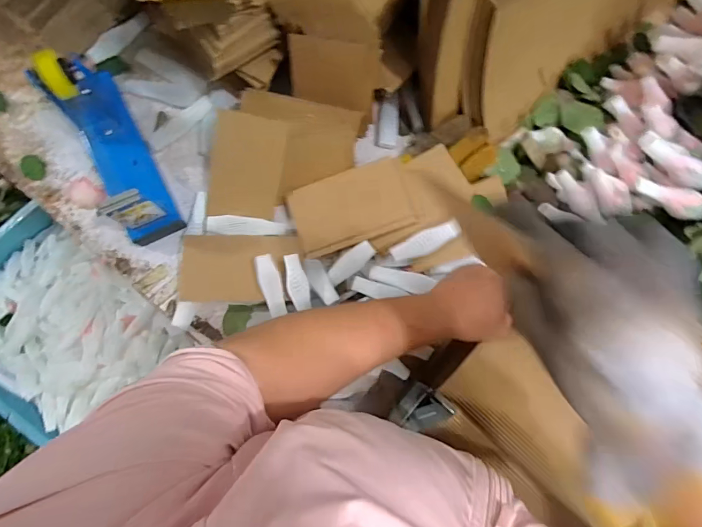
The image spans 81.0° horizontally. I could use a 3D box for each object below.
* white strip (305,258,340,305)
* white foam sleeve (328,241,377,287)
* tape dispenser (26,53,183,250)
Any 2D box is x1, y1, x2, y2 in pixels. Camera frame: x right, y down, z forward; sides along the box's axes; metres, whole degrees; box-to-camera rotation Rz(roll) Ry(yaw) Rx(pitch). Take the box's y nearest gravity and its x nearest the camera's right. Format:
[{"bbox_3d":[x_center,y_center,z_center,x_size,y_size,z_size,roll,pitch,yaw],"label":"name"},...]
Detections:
[{"bbox_3d":[-0.037,0.022,0.500,0.024,0.012,0.060,-28,88,-9],"label":"white strip"},{"bbox_3d":[0.000,-0.001,0.519,0.066,0.014,0.026,-39,90,-9],"label":"white foam sleeve"},{"bbox_3d":[-0.276,-0.138,0.458,0.067,0.132,0.225,-26,88,-9],"label":"tape dispenser"}]

